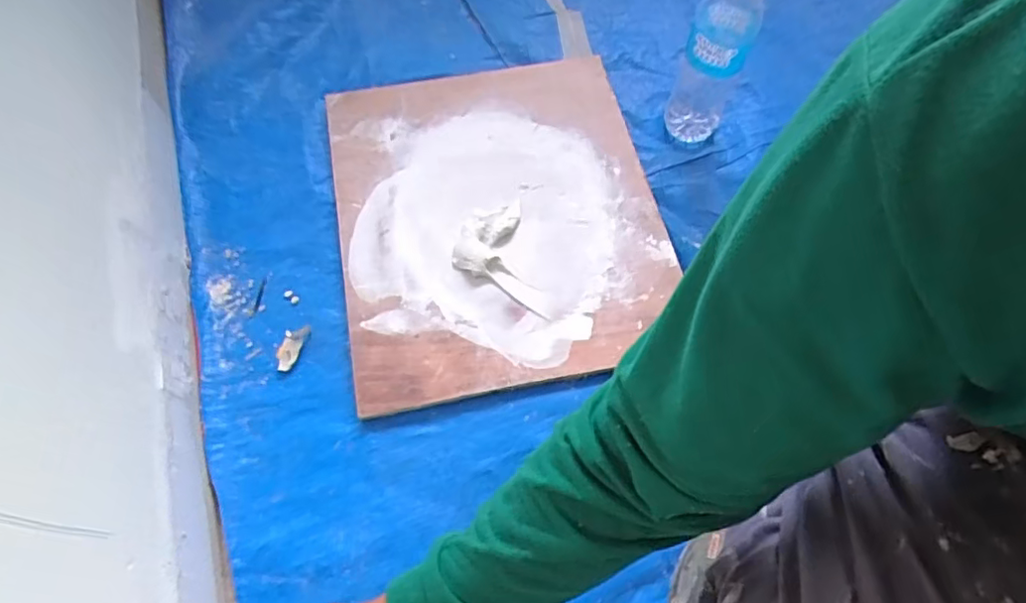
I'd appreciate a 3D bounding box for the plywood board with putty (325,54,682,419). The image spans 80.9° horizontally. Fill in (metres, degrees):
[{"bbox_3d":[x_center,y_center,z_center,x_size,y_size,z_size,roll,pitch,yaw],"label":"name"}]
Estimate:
[{"bbox_3d":[-0.022,-0.127,0.821,0.421,0.026,0.493,-10,65,-6],"label":"plywood board with putty"}]

